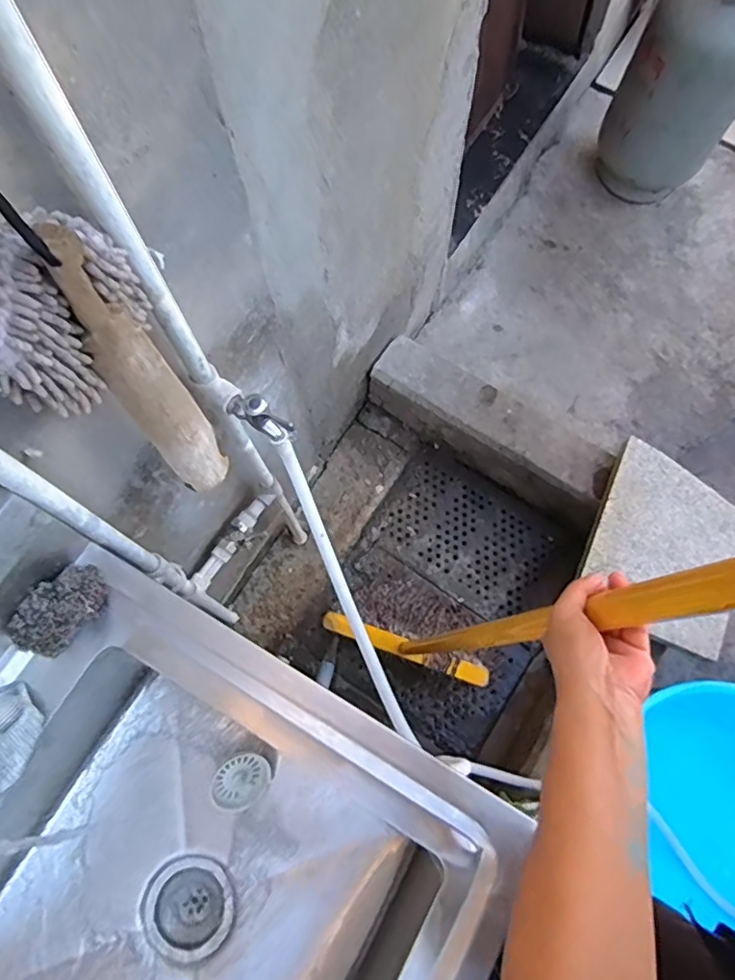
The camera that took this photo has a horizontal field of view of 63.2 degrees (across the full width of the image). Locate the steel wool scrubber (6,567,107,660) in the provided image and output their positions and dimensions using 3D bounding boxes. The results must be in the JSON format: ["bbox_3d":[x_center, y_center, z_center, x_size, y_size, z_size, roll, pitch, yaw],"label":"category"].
[{"bbox_3d":[-0.315,0.124,0.613,0.058,0.047,0.101,32,73,10],"label":"steel wool scrubber"}]

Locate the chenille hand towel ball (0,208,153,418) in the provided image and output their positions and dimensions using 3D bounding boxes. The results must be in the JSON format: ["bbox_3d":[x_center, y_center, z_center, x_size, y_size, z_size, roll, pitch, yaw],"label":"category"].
[{"bbox_3d":[-0.245,-0.140,0.471,0.053,0.137,0.139,29,73,9],"label":"chenille hand towel ball"}]

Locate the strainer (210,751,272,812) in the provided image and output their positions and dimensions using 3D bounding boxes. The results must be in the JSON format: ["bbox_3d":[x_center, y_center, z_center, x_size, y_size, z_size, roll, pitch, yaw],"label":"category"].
[{"bbox_3d":[-0.157,0.363,0.748,0.071,0.034,0.059,-42,76,-14],"label":"strainer"}]

